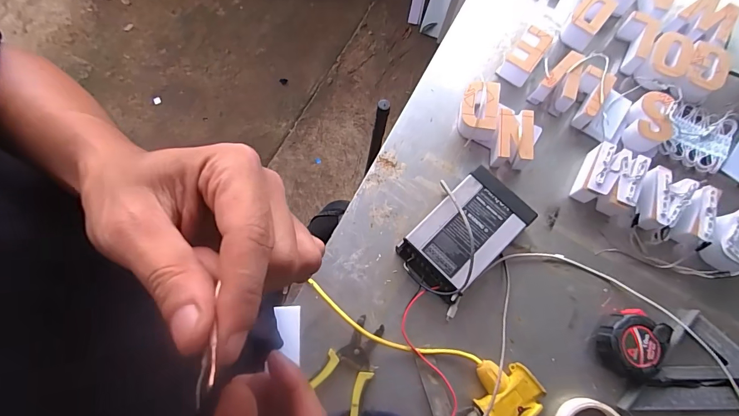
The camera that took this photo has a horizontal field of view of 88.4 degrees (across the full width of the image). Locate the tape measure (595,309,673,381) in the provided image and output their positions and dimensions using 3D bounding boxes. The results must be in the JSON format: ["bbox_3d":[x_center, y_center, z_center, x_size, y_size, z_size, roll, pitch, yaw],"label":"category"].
[{"bbox_3d":[0.358,0.185,0.520,0.086,0.039,0.082,0,76,0],"label":"tape measure"}]

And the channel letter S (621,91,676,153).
[{"bbox_3d":[0.438,-0.136,0.600,0.057,0.034,0.094,18,77,5],"label":"channel letter S"}]

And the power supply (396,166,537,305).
[{"bbox_3d":[0.135,0.038,0.555,0.185,0.049,0.115,-41,79,-9],"label":"power supply"}]

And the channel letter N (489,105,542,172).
[{"bbox_3d":[0.227,-0.112,0.595,0.067,0.039,0.089,7,76,2],"label":"channel letter N"}]

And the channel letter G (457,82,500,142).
[{"bbox_3d":[0.173,-0.155,0.608,0.058,0.039,0.092,9,76,3],"label":"channel letter G"}]

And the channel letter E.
[{"bbox_3d":[0.262,-0.259,0.638,0.054,0.045,0.097,37,79,9],"label":"channel letter E"}]

